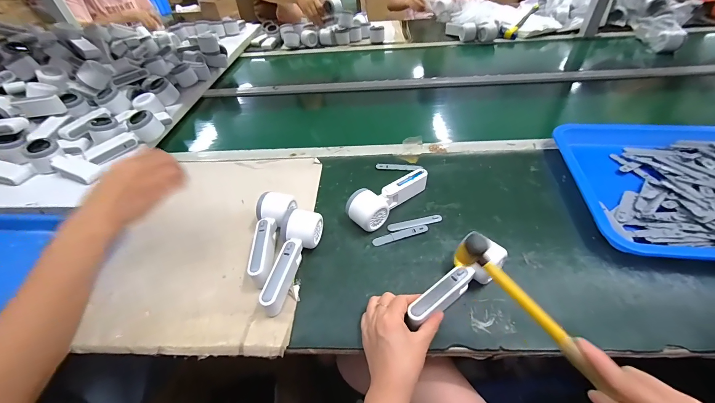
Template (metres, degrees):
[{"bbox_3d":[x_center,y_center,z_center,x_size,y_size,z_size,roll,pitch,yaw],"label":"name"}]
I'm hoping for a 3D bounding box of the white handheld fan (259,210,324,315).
[{"bbox_3d":[-0.107,0.086,0.466,0.054,0.055,0.167,10,47,16],"label":"white handheld fan"}]

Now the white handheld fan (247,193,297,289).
[{"bbox_3d":[-0.134,0.057,0.491,0.062,0.054,0.158,-7,45,0],"label":"white handheld fan"}]

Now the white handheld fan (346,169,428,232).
[{"bbox_3d":[0.058,-0.013,0.547,0.169,0.049,0.057,-36,52,-26],"label":"white handheld fan"}]

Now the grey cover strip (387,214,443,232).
[{"bbox_3d":[0.100,0.035,0.527,0.094,0.004,0.019,-12,45,-5],"label":"grey cover strip"}]

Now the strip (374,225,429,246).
[{"bbox_3d":[0.072,0.055,0.508,0.095,0.004,0.016,-16,46,-9],"label":"strip"}]

